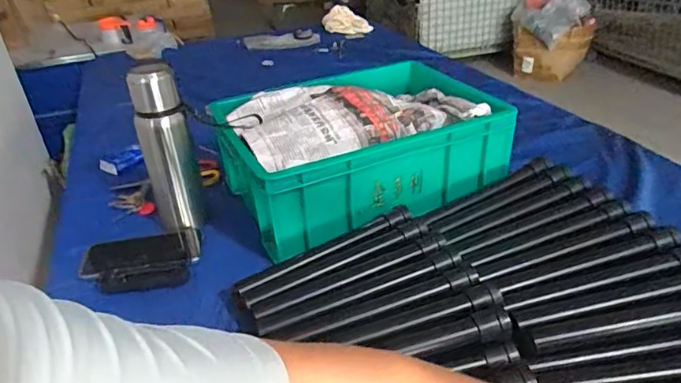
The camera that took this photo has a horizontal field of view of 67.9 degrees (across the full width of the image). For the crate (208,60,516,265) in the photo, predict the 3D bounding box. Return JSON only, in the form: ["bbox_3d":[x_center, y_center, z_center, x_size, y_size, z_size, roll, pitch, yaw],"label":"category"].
[{"bbox_3d":[0.031,-0.081,0.836,0.440,0.152,0.313,-15,32,-17],"label":"crate"}]

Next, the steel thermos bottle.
[{"bbox_3d":[-0.244,-0.043,0.727,0.069,0.266,0.082,-15,32,-17],"label":"steel thermos bottle"}]

